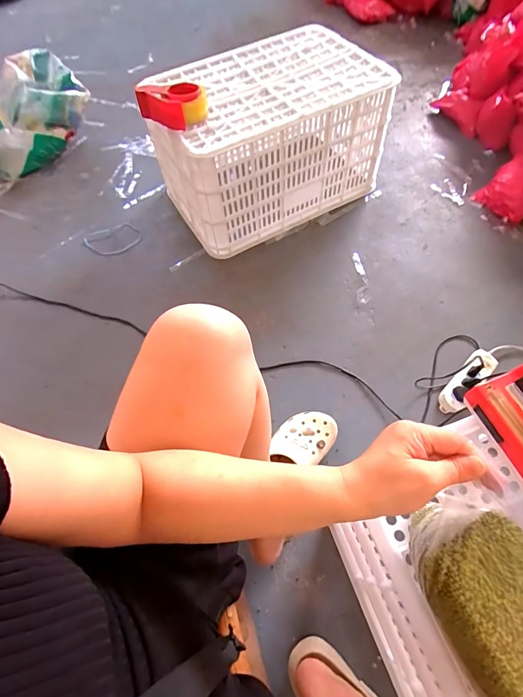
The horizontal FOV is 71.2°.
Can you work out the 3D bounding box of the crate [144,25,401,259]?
[{"bbox_3d":[0.008,-0.603,1.088,0.582,0.347,0.391,-28,62,-11],"label":"crate"}]

